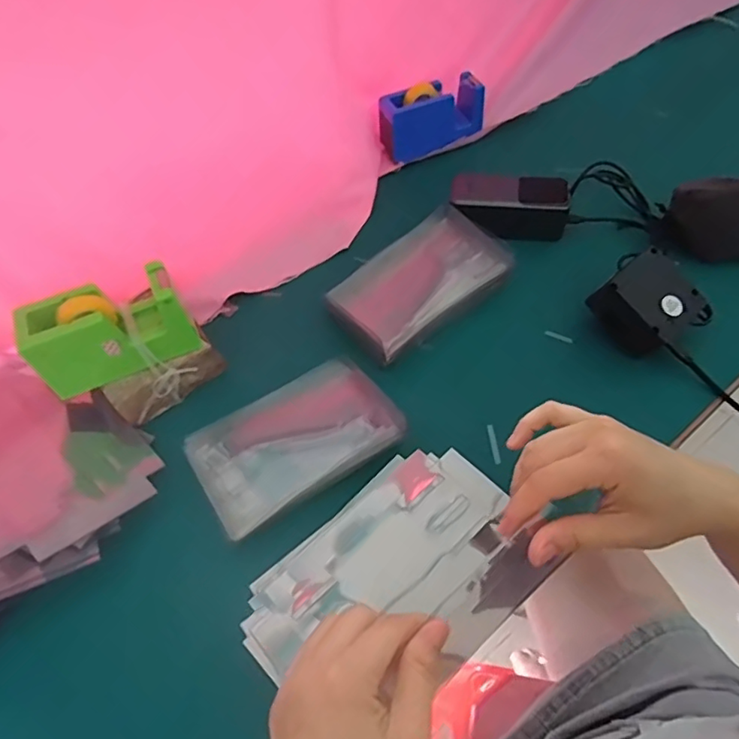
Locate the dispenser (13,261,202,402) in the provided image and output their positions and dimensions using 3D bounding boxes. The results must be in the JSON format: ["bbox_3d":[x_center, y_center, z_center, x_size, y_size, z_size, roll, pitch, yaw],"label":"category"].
[{"bbox_3d":[-0.225,-0.034,0.492,0.133,0.068,0.058,-27,59,-15],"label":"dispenser"}]

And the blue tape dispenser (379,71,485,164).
[{"bbox_3d":[0.080,-0.324,0.723,0.133,0.065,0.049,-21,58,-11],"label":"blue tape dispenser"}]

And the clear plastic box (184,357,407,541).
[{"bbox_3d":[-0.067,0.062,0.511,0.176,0.027,0.103,-31,60,-16],"label":"clear plastic box"}]

